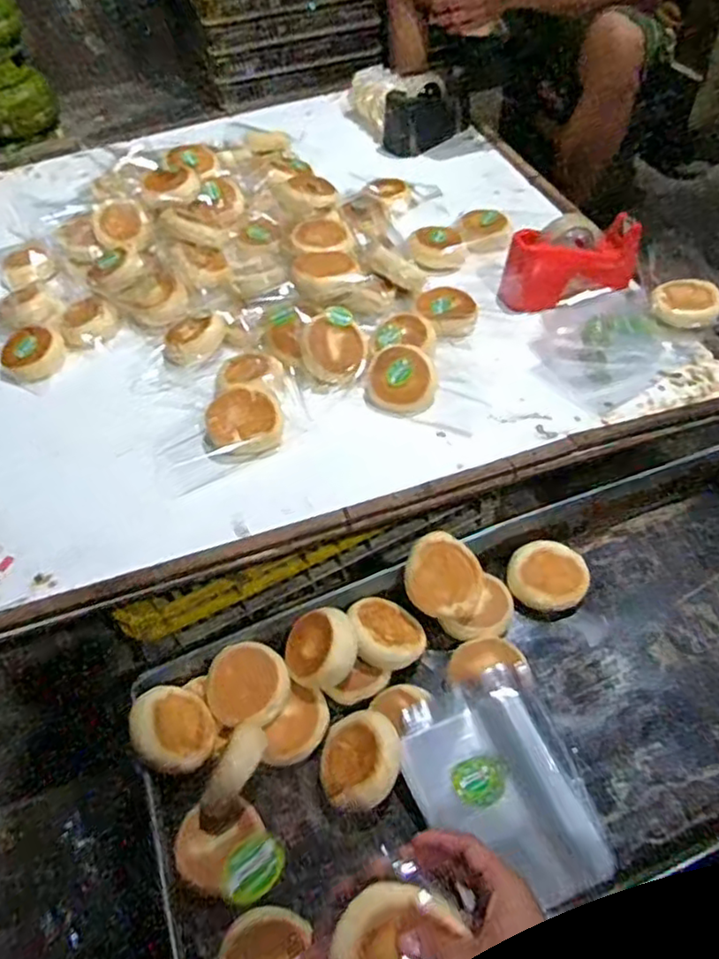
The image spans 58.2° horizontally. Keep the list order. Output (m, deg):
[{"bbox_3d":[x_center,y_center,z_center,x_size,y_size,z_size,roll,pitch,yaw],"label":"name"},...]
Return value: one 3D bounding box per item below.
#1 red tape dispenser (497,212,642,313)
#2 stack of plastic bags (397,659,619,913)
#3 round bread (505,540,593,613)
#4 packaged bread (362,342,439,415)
[{"bbox_3d":[0.323,-0.330,0.980,0.222,0.102,0.070,-21,52,-11],"label":"red tape dispenser"},{"bbox_3d":[0.144,0.309,0.656,0.168,0.021,0.215,-19,52,-10],"label":"stack of plastic bags"},{"bbox_3d":[0.233,0.118,0.795,0.097,0.028,0.085,2,80,14],"label":"round bread"},{"bbox_3d":[0.054,-0.130,0.855,0.090,0.029,0.089,-2,89,9],"label":"packaged bread"}]

